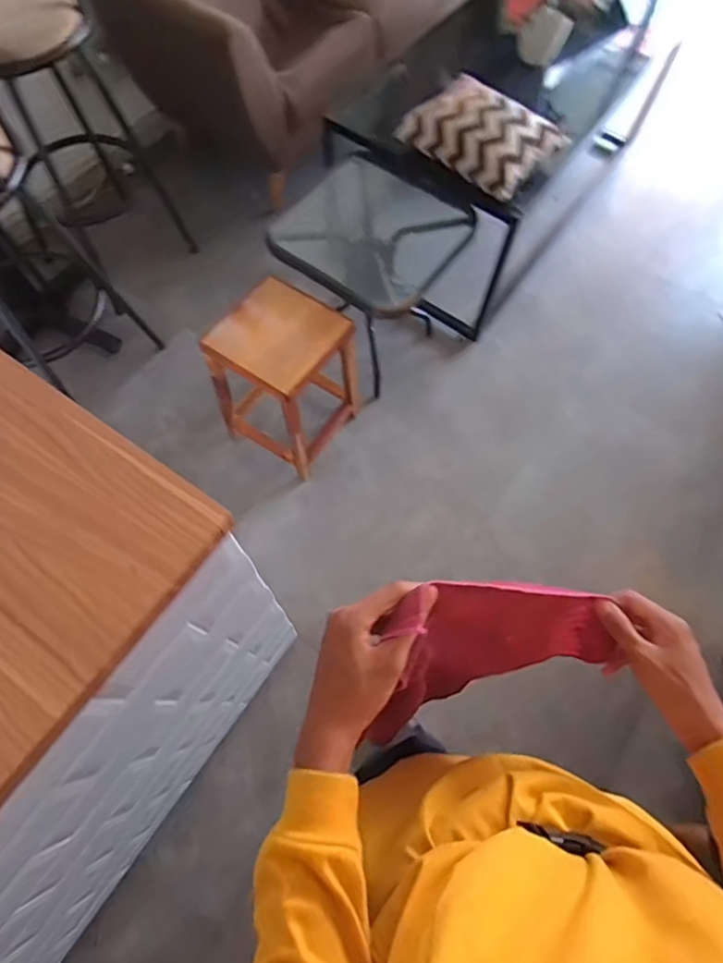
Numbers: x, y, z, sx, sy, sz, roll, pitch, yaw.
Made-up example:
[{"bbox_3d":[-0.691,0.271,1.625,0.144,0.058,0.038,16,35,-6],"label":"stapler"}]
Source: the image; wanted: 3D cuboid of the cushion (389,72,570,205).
[{"bbox_3d":[0.311,-0.895,1.353,0.361,0.087,0.243,37,72,12],"label":"cushion"}]

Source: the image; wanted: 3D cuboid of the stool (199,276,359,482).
[{"bbox_3d":[-0.199,-0.267,1.445,0.289,0.451,0.291,32,71,11],"label":"stool"}]

